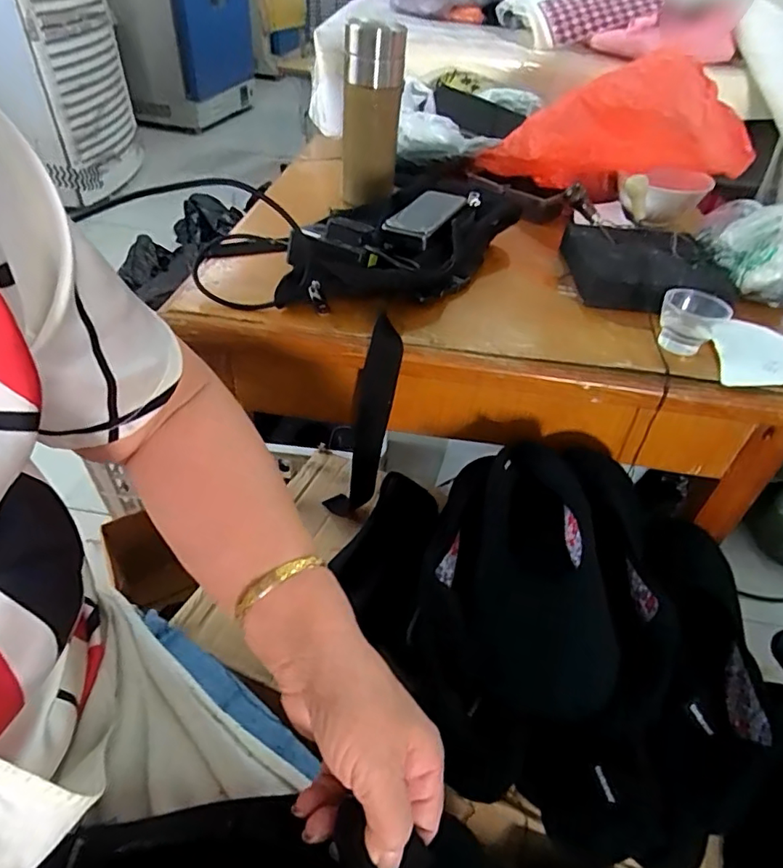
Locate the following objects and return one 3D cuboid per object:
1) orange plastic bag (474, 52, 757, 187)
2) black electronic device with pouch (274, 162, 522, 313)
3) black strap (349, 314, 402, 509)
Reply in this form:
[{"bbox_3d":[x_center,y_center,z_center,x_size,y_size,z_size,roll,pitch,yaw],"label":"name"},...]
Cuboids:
[{"bbox_3d":[0.263,-0.380,0.675,0.321,0.126,0.110,10,40,31],"label":"orange plastic bag"},{"bbox_3d":[0.016,-0.198,0.569,0.162,0.060,0.276,21,45,16],"label":"black electronic device with pouch"},{"bbox_3d":[-0.022,-0.004,0.560,0.036,0.245,0.017,17,47,4],"label":"black strap"}]

